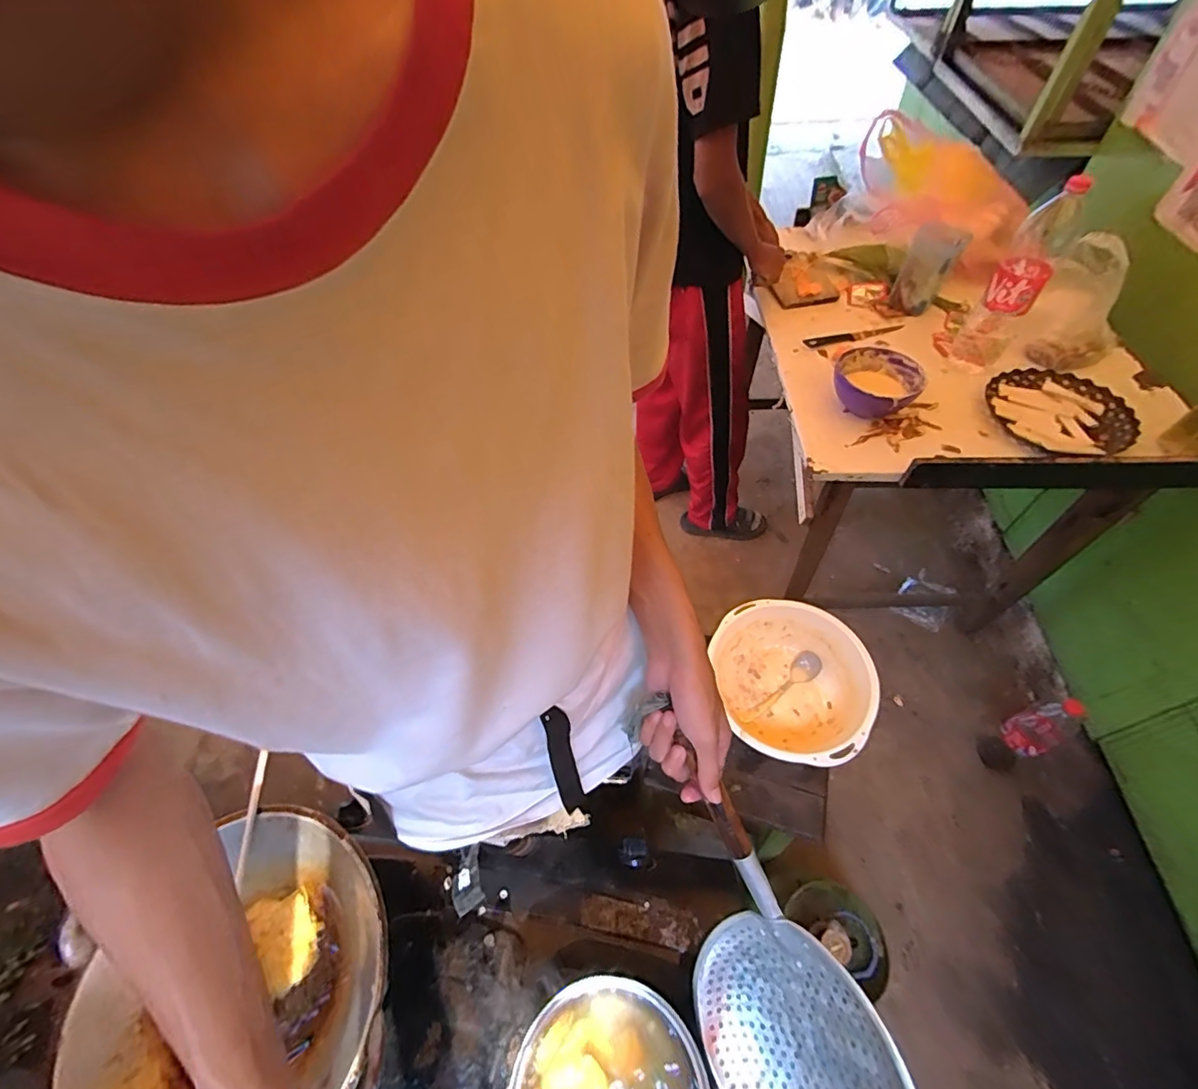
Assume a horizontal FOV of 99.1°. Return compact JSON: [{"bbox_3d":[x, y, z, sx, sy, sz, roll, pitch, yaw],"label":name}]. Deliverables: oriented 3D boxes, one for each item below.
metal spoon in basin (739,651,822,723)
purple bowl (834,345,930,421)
[{"bbox_3d":[0.301,0.238,0.855,0.165,0.025,0.042,-29,58,-15],"label":"metal spoon in basin"},{"bbox_3d":[0.501,-0.291,0.943,0.157,0.075,0.139,30,63,23],"label":"purple bowl"}]

